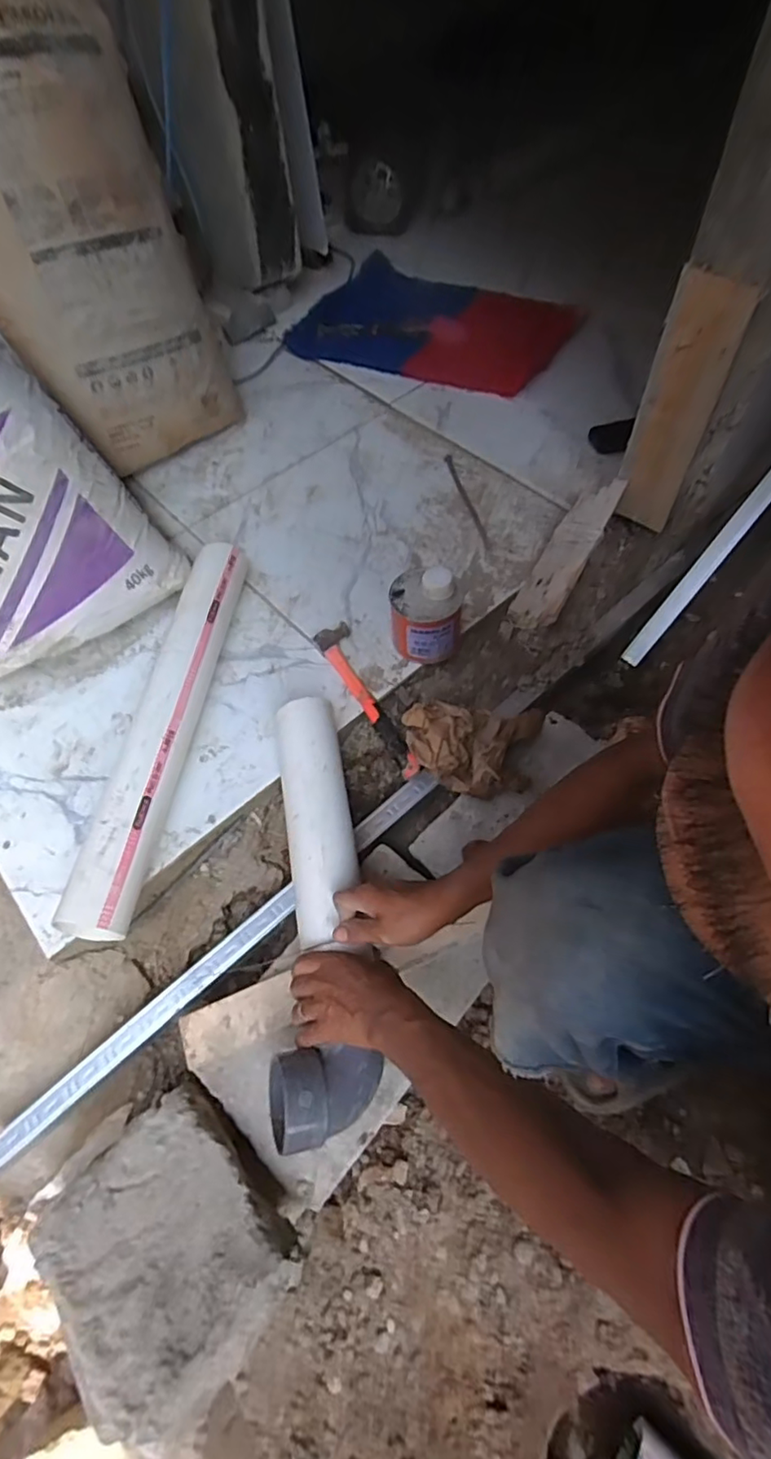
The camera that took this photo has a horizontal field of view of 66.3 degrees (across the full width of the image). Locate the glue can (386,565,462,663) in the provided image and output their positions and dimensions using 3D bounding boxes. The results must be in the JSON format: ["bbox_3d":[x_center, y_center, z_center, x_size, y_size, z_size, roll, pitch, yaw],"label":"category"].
[{"bbox_3d":[0.055,-0.155,0.814,0.091,0.116,0.084,-2,59,3],"label":"glue can"}]

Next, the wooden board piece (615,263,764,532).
[{"bbox_3d":[0.391,-0.426,0.804,0.091,0.317,0.026,32,66,20],"label":"wooden board piece"}]

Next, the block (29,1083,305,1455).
[{"bbox_3d":[-0.196,0.471,0.539,0.176,0.070,0.215,-34,48,-29],"label":"block"}]

